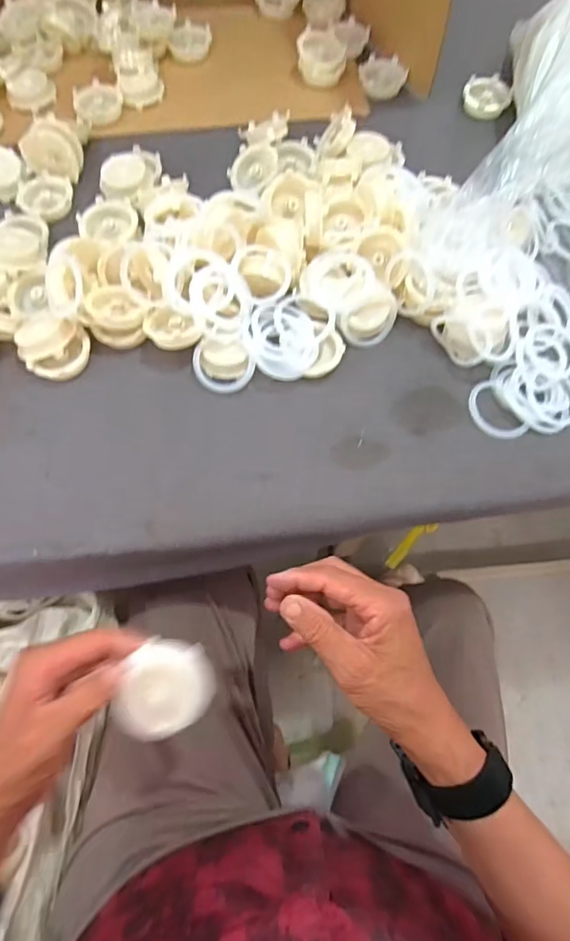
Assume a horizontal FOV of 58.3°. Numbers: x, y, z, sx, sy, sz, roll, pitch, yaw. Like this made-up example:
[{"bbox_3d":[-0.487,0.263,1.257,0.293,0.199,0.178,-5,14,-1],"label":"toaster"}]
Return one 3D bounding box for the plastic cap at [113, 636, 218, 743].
[{"bbox_3d":[-0.074,0.140,0.325,0.053,0.015,0.058,24,68,-10],"label":"plastic cap"}]

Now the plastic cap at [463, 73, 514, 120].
[{"bbox_3d":[0.254,-0.471,0.643,0.057,0.022,0.057,0,69,-1],"label":"plastic cap"}]

